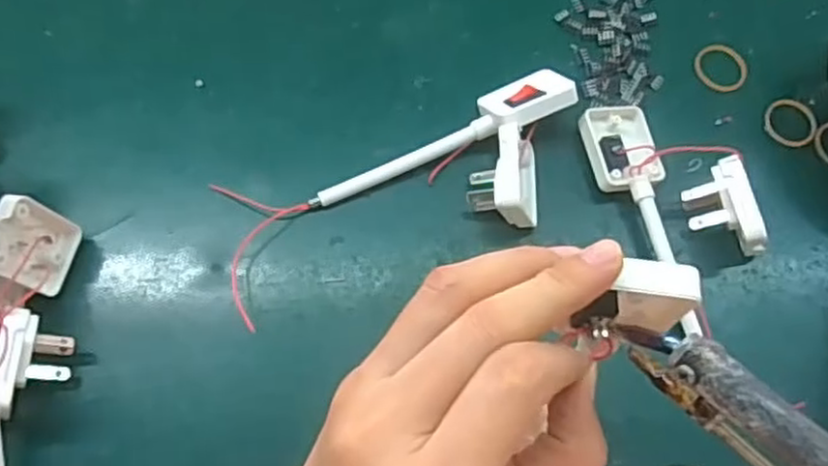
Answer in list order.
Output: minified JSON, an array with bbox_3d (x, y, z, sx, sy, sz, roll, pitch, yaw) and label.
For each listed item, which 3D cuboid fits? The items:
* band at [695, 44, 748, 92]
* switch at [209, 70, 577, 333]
[{"bbox_3d":[0.185,-0.099,0.429,0.030,0.004,0.032,0,72,0],"label":"band"},{"bbox_3d":[-0.004,-0.024,0.374,0.202,0.033,0.075,-20,73,-7],"label":"switch"}]

